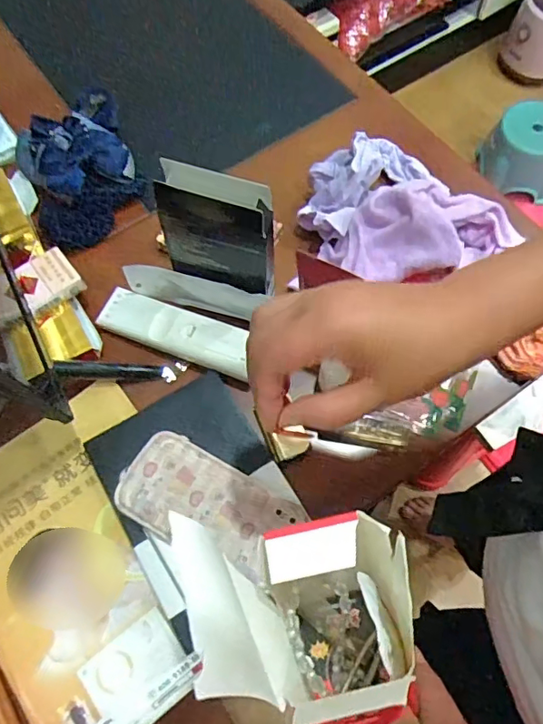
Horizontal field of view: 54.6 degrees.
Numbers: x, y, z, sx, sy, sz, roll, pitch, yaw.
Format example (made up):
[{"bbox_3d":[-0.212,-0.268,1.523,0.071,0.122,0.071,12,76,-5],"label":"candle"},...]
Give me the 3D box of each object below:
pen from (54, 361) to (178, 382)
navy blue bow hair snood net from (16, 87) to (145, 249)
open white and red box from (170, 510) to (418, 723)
[{"bbox_3d":[-0.154,0.009,0.521,0.114,0.014,0.016,4,65,-20],"label":"pen"},{"bbox_3d":[-0.223,-0.223,0.613,0.127,0.047,0.169,-23,68,-8],"label":"navy blue bow hair snood net"},{"bbox_3d":[0.016,0.143,0.302,0.112,0.165,0.096,-5,67,0],"label":"open white and red box"}]

